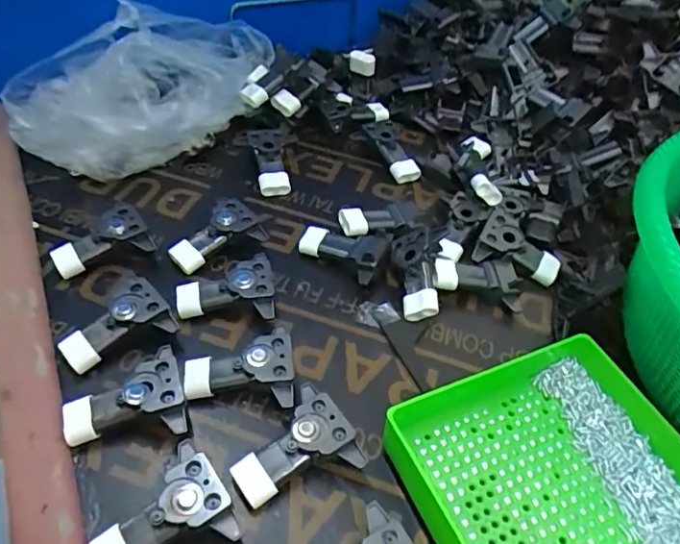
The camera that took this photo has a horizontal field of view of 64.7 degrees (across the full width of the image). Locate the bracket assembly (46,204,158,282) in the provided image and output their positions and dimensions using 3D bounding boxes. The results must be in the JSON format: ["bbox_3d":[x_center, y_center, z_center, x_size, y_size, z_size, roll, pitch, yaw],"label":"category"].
[{"bbox_3d":[-0.171,-0.023,0.385,0.065,0.024,0.039,-15,50,-20],"label":"bracket assembly"}]

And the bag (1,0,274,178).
[{"bbox_3d":[-0.161,-0.156,0.448,0.209,0.096,0.141,-6,48,-12],"label":"bag"}]

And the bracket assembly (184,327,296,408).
[{"bbox_3d":[-0.062,0.061,0.326,0.067,0.014,0.045,-12,49,4],"label":"bracket assembly"}]

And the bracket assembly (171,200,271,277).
[{"bbox_3d":[-0.093,-0.026,0.397,0.065,0.018,0.042,-35,58,-14],"label":"bracket assembly"}]

